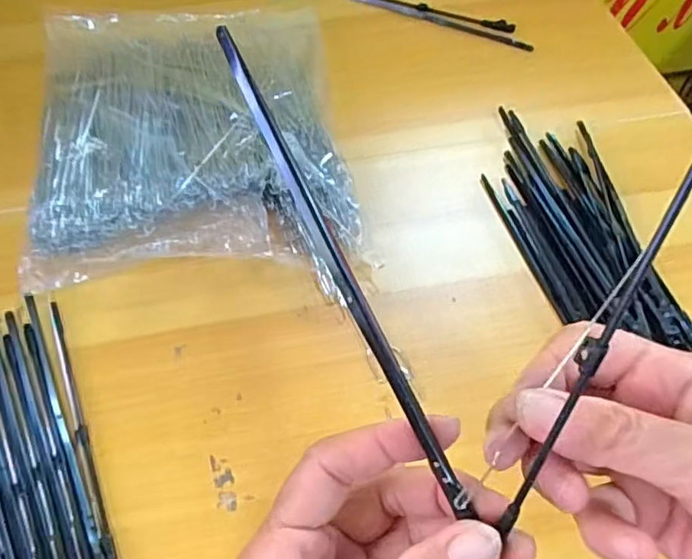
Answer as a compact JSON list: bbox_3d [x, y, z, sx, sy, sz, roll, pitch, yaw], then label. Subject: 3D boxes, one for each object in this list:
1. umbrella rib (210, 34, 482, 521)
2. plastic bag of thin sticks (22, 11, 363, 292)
[{"bbox_3d":[0.000,0.000,0.184,0.007,0.005,0.167,-28,93,-21],"label":"umbrella rib"},{"bbox_3d":[-0.114,-0.112,0.436,0.209,0.040,0.241,-6,58,-6],"label":"plastic bag of thin sticks"}]

